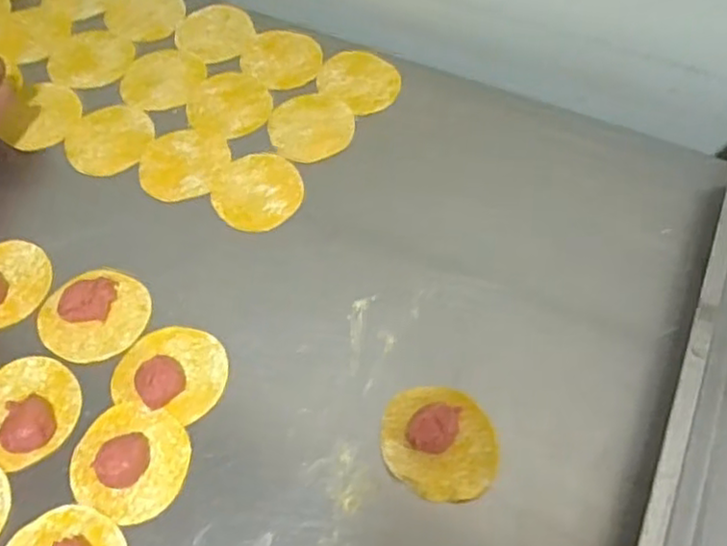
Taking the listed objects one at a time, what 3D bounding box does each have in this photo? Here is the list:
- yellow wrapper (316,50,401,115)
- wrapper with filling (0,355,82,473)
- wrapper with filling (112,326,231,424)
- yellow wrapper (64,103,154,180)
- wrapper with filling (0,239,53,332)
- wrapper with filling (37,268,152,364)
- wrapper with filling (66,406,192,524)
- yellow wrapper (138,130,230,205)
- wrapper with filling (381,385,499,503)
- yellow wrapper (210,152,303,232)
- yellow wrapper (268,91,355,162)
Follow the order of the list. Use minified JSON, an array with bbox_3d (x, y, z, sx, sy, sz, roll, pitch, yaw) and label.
[{"bbox_3d":[-0.004,-0.197,0.703,0.078,0.004,0.076,31,63,17],"label":"yellow wrapper"},{"bbox_3d":[-0.254,0.098,0.511,0.078,0.013,0.079,23,61,13],"label":"wrapper with filling"},{"bbox_3d":[-0.147,0.071,0.530,0.082,0.019,0.071,16,59,9],"label":"wrapper with filling"},{"bbox_3d":[-0.242,-0.128,0.662,0.074,0.004,0.085,18,60,6],"label":"yellow wrapper"},{"bbox_3d":[-0.300,0.007,0.569,0.076,0.020,0.080,1,58,-1],"label":"wrapper with filling"},{"bbox_3d":[-0.217,0.030,0.554,0.083,0.020,0.076,1,58,-1],"label":"wrapper with filling"},{"bbox_3d":[-0.167,0.131,0.492,0.081,0.019,0.078,1,58,-1],"label":"wrapper with filling"},{"bbox_3d":[-0.166,-0.102,0.647,0.079,0.005,0.079,1,58,-1],"label":"yellow wrapper"},{"bbox_3d":[0.056,0.119,0.499,0.082,0.022,0.082,-1,58,-1],"label":"wrapper with filling"},{"bbox_3d":[-0.095,-0.075,0.631,0.078,0.004,0.083,1,58,-1],"label":"yellow wrapper"},{"bbox_3d":[-0.051,-0.144,0.672,0.082,0.005,0.082,-37,66,-21],"label":"yellow wrapper"}]

